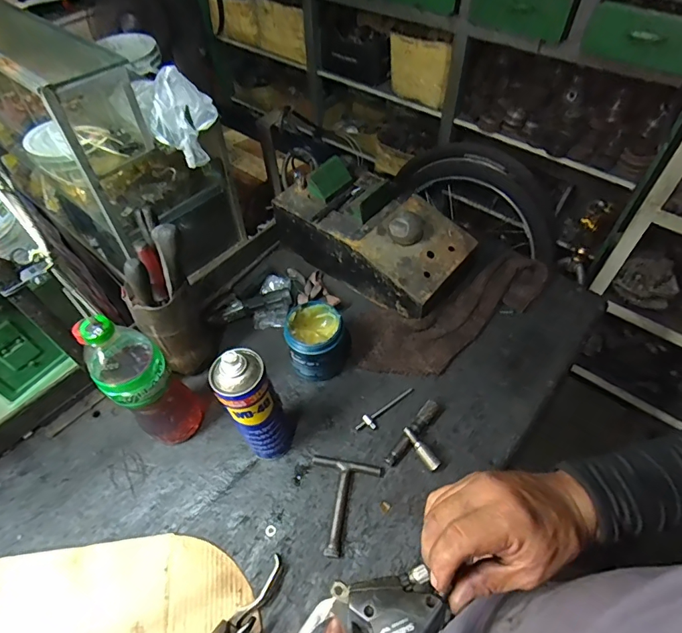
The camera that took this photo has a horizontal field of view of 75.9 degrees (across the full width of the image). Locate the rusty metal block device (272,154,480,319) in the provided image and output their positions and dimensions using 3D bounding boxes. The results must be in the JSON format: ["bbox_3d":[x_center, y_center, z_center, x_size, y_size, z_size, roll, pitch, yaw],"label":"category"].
[{"bbox_3d":[0.059,-0.158,0.816,0.337,0.148,0.177,32,60,23],"label":"rusty metal block device"}]

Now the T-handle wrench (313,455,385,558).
[{"bbox_3d":[0.001,0.257,0.596,0.096,0.018,0.124,8,53,7],"label":"T-handle wrench"}]

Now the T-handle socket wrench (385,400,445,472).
[{"bbox_3d":[0.125,0.181,0.642,0.064,0.025,0.115,30,59,22],"label":"T-handle socket wrench"}]

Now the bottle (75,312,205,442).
[{"bbox_3d":[-0.254,0.088,0.572,0.073,0.276,0.078,37,62,26],"label":"bottle"}]

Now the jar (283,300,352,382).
[{"bbox_3d":[-0.034,0.037,0.705,0.095,0.097,0.091,-1,52,1],"label":"jar"}]

